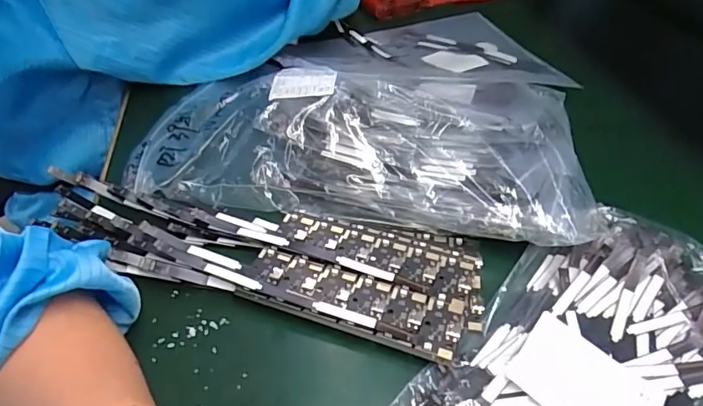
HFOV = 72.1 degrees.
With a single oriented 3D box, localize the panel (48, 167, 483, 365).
[{"bbox_3d":[-0.062,0.028,0.320,0.288,0.017,0.093,11,44,10],"label":"panel"}]

